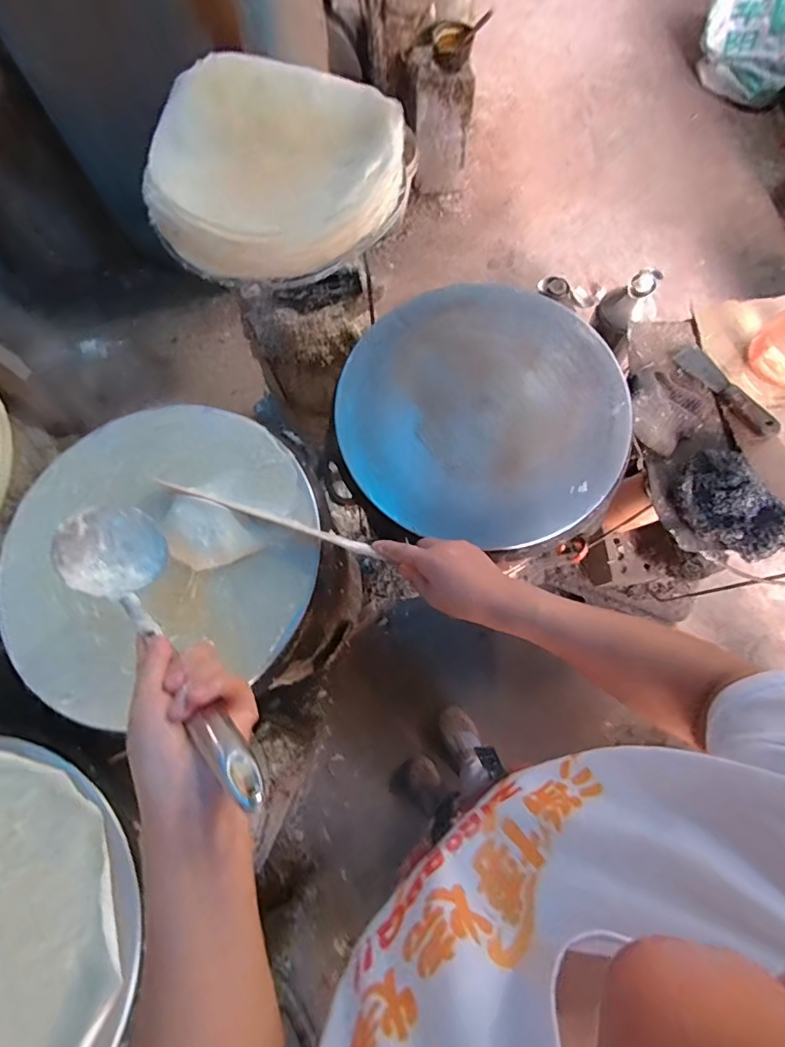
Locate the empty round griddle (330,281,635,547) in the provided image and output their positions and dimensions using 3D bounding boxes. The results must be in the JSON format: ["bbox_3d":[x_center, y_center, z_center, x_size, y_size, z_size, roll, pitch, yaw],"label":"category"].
[{"bbox_3d":[0.116,-0.154,0.601,0.360,0.033,0.351,0,73,2],"label":"empty round griddle"}]

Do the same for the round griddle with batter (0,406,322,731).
[{"bbox_3d":[-0.269,0.026,0.521,0.355,0.036,0.352,0,73,2],"label":"round griddle with batter"}]

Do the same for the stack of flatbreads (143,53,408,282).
[{"bbox_3d":[-0.165,-0.542,0.685,0.348,0.071,0.390,-1,73,1],"label":"stack of flatbreads"}]

